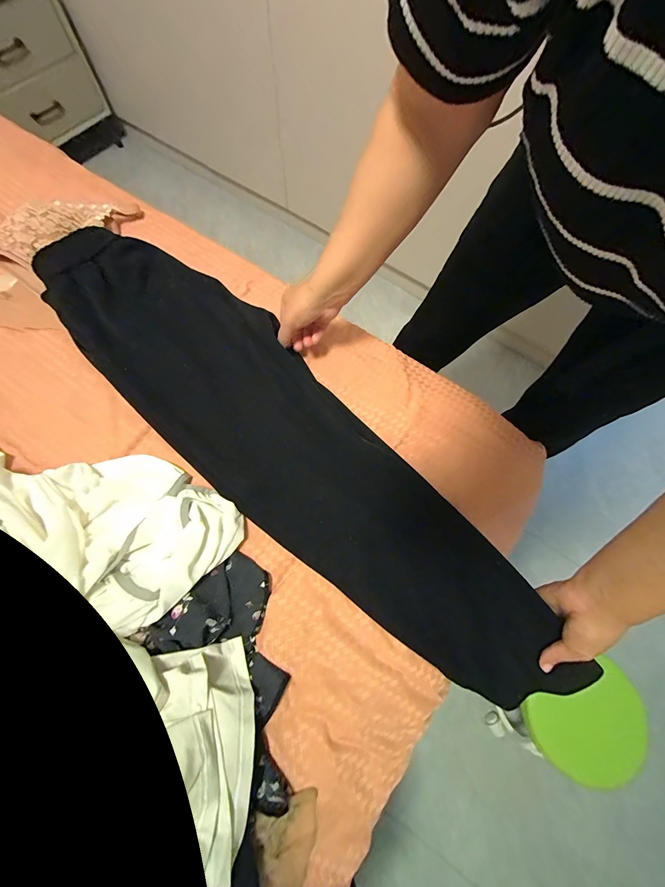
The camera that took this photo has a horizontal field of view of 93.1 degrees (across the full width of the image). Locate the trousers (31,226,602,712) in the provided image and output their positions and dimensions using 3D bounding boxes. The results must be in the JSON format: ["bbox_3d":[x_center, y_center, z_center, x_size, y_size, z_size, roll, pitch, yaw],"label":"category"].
[{"bbox_3d":[-0.071,-0.008,0.487,0.916,0.075,0.240,42,73,9],"label":"trousers"}]

